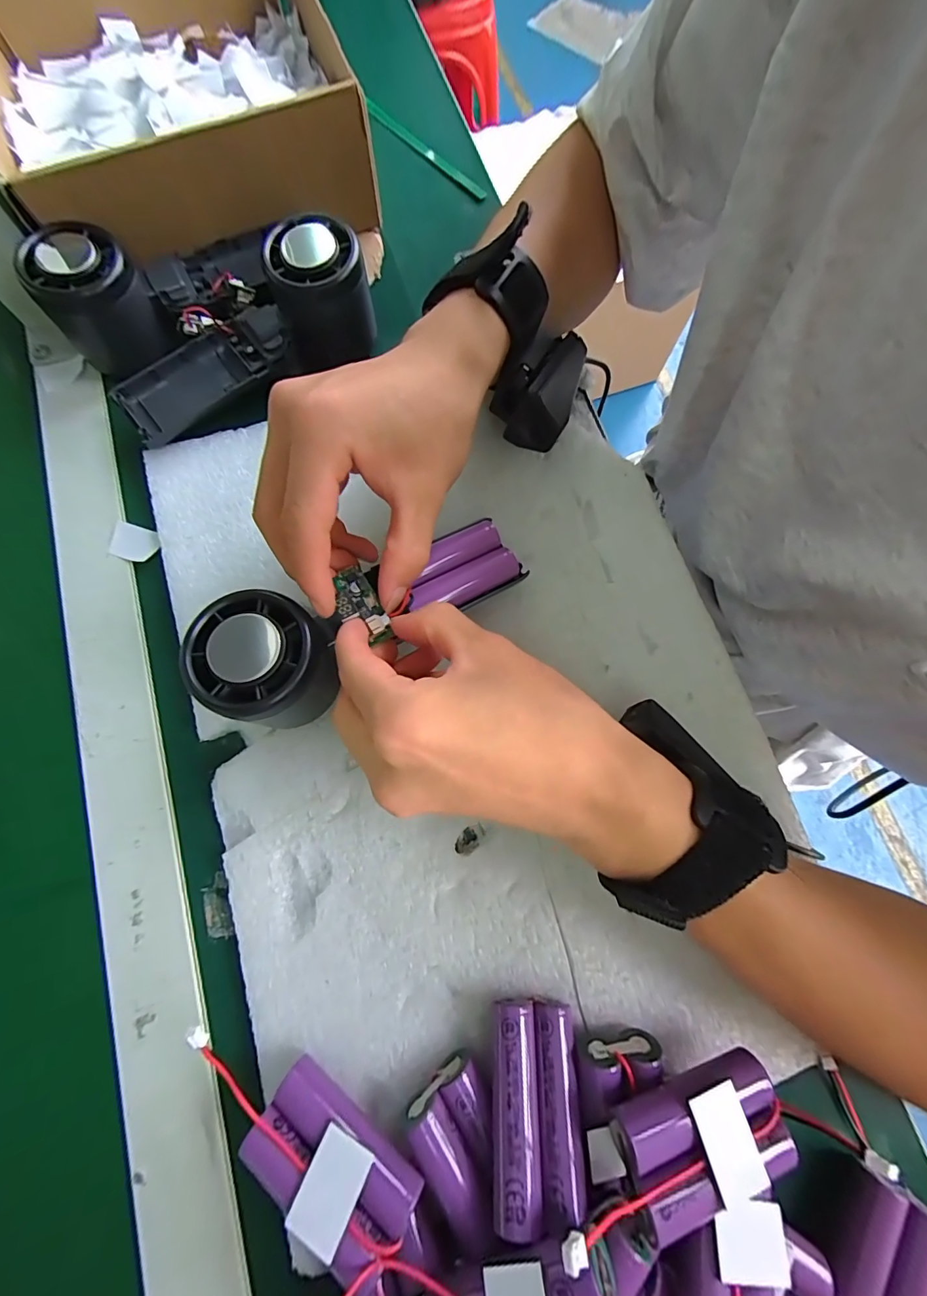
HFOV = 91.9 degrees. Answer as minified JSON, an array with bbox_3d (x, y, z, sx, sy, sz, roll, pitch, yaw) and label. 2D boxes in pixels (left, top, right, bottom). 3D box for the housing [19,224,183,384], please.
[{"bbox_3d":[-0.214,-0.204,0.266,0.055,0.056,0.054,-40,80,-9],"label":"housing"}]

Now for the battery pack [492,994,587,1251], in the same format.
[{"bbox_3d":[0.029,0.184,0.183,0.034,0.019,0.064,12,53,-12],"label":"battery pack"}]

